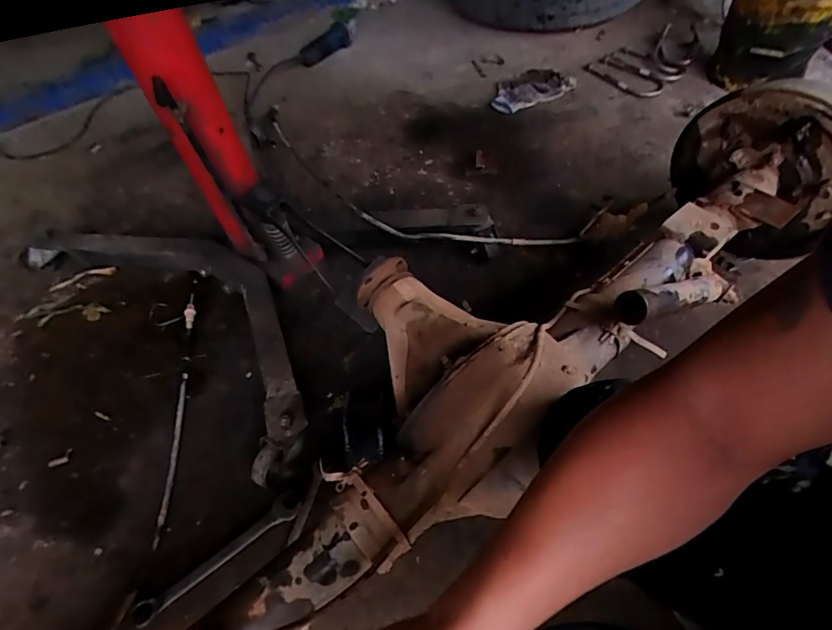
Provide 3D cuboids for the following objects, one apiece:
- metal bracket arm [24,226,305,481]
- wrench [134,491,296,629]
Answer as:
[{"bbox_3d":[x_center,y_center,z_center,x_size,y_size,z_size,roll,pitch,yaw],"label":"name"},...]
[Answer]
[{"bbox_3d":[-0.439,-0.013,0.937,0.777,0.083,0.286,32,59,25],"label":"metal bracket arm"},{"bbox_3d":[-0.289,0.352,0.697,0.252,0.021,0.036,-31,56,-20],"label":"wrench"}]

